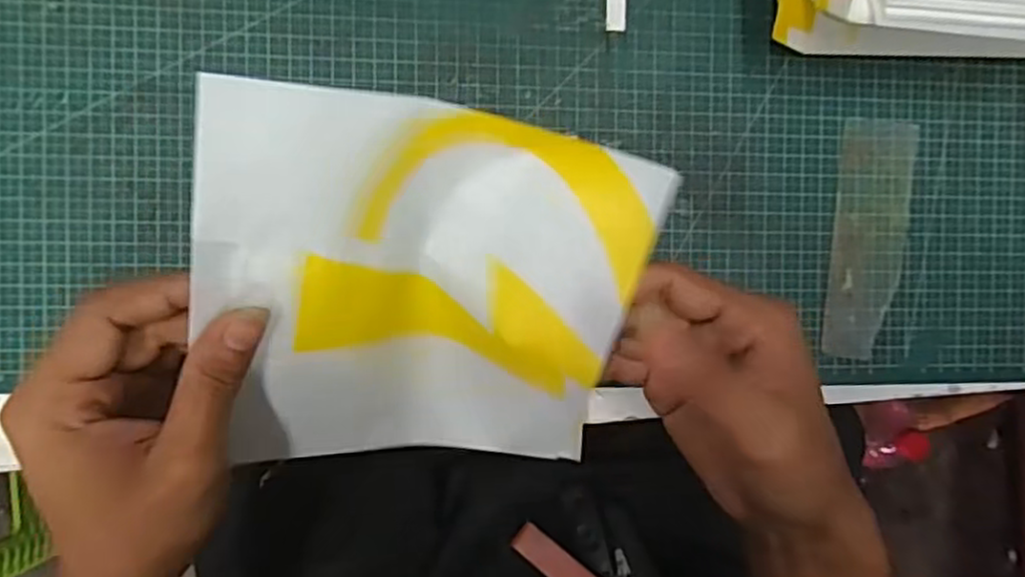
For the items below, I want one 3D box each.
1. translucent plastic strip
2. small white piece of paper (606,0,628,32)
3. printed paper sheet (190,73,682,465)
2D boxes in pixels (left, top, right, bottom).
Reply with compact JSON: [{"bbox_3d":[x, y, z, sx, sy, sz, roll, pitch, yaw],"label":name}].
[{"bbox_3d":[0.185,-0.026,0.377,0.040,0.004,0.120,6,91,-6],"label":"translucent plastic strip"},{"bbox_3d":[0.053,-0.144,0.368,0.011,0.004,0.028,0,91,-6],"label":"small white piece of paper"},{"bbox_3d":[-0.033,0.011,0.298,0.175,0.027,0.171,4,127,-19],"label":"printed paper sheet"}]

